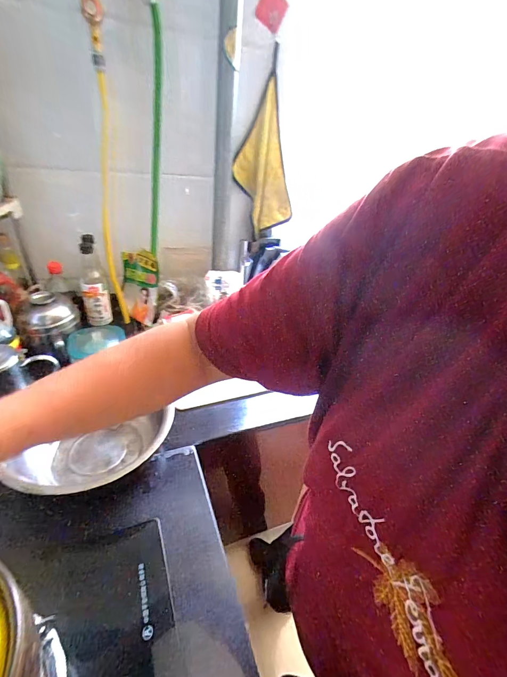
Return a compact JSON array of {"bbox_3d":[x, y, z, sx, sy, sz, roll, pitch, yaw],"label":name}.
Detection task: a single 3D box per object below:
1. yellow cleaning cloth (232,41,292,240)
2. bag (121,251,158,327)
[{"bbox_3d":[0.036,-0.502,0.905,0.161,0.374,0.068,19,36,15],"label":"yellow cleaning cloth"},{"bbox_3d":[-0.334,-0.150,0.960,0.142,0.205,0.023,5,11,30],"label":"bag"}]

